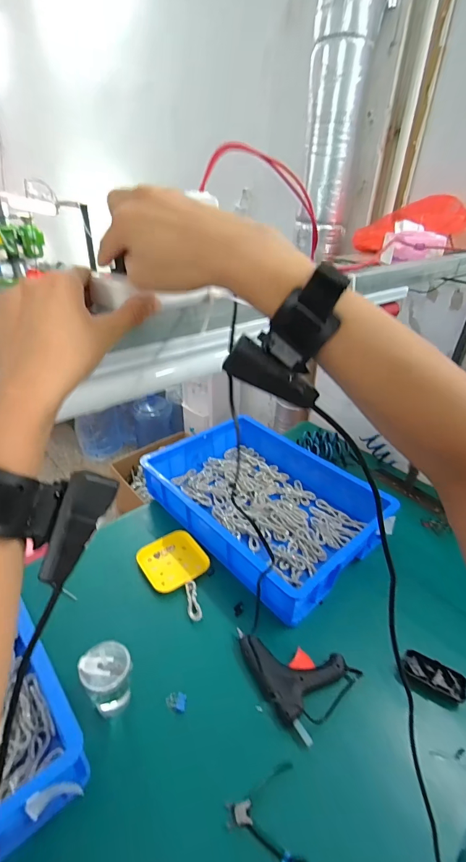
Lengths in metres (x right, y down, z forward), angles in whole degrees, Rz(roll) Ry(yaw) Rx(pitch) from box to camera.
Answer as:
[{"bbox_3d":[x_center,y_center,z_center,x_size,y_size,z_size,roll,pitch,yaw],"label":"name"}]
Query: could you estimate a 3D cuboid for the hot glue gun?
[{"bbox_3d":[0.110,0.432,0.712,0.145,0.032,0.195,-22,40,-33],"label":"hot glue gun"}]

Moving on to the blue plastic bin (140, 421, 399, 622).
[{"bbox_3d":[0.080,0.170,1.006,0.387,0.103,0.545,-23,41,-34],"label":"blue plastic bin"}]

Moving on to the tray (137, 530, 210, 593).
[{"bbox_3d":[-0.141,0.303,0.899,0.143,0.016,0.138,-15,37,-26],"label":"tray"}]

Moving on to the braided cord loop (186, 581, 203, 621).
[{"bbox_3d":[-0.085,0.365,0.821,0.027,0.010,0.085,-5,34,-12],"label":"braided cord loop"}]

